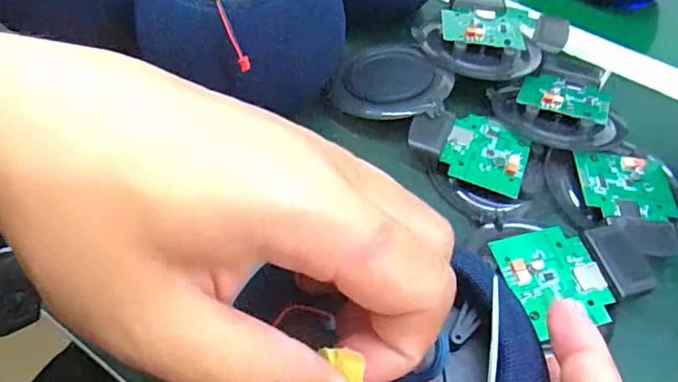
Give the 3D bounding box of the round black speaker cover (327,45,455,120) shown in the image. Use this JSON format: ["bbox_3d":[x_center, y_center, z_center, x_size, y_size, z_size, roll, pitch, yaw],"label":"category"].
[{"bbox_3d":[0.037,-0.081,0.390,0.083,0.008,0.079,2,52,-2],"label":"round black speaker cover"}]

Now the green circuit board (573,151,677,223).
[{"bbox_3d":[0.182,-0.002,0.340,0.060,0.005,0.048,6,55,-4],"label":"green circuit board"}]

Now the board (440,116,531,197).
[{"bbox_3d":[0.098,-0.026,0.360,0.053,0.010,0.057,20,54,11],"label":"board"}]

